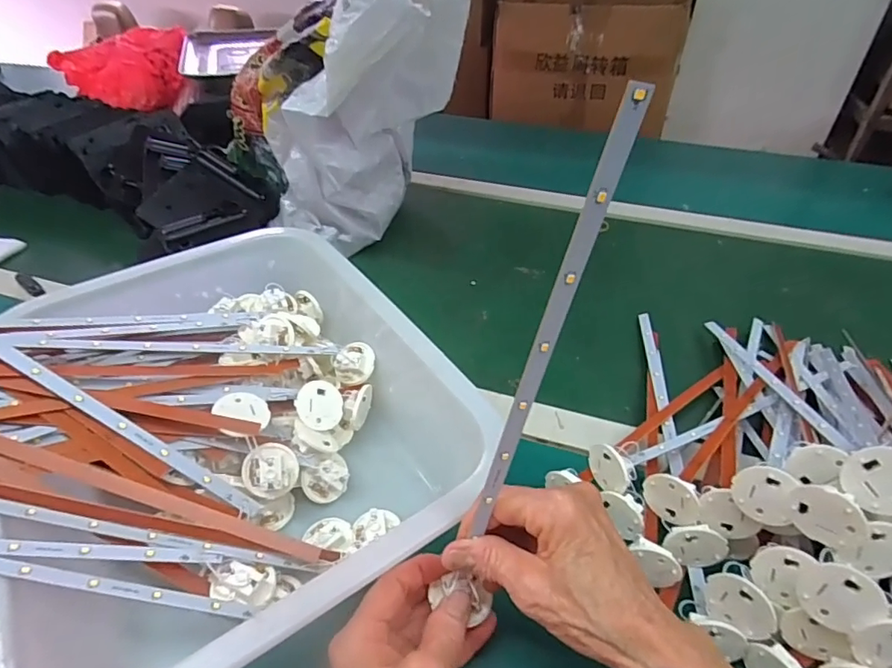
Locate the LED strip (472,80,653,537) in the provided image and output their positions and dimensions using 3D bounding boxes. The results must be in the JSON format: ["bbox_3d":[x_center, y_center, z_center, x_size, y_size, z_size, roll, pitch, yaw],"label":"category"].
[{"bbox_3d":[0.043,0.000,0.211,0.010,0.188,0.005,8,33,-8],"label":"LED strip"}]

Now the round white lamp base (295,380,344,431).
[{"bbox_3d":[-0.098,0.056,0.402,0.038,0.006,0.038,19,60,-35],"label":"round white lamp base"}]

